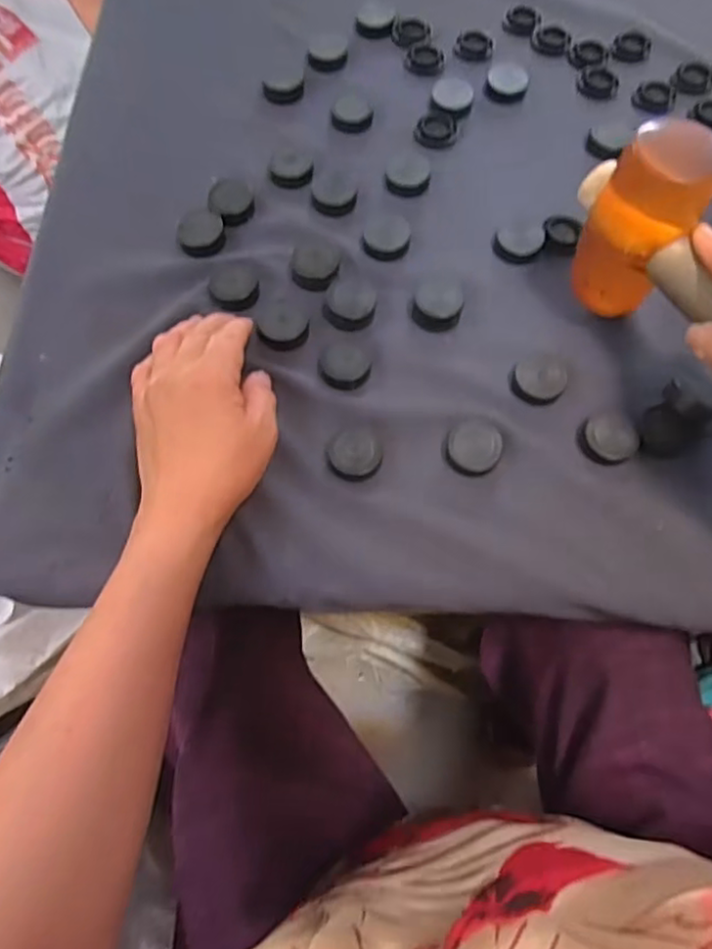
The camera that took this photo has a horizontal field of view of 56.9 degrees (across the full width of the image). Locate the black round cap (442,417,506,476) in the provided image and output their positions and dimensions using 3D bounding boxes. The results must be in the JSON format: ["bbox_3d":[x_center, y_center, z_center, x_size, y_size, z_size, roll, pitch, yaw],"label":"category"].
[{"bbox_3d":[0.073,-0.019,0.406,0.034,0.010,0.037,0,68,0],"label":"black round cap"}]

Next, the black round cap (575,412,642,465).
[{"bbox_3d":[0.155,-0.023,0.405,0.035,0.004,0.034,0,68,0],"label":"black round cap"}]

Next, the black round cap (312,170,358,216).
[{"bbox_3d":[-0.016,-0.211,0.487,0.032,0.010,0.036,-3,68,-1],"label":"black round cap"}]

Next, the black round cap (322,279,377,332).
[{"bbox_3d":[-0.004,-0.116,0.444,0.034,0.006,0.038,9,68,4],"label":"black round cap"}]

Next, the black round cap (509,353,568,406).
[{"bbox_3d":[0.119,-0.061,0.423,0.035,0.011,0.032,0,68,0],"label":"black round cap"}]

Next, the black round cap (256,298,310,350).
[{"bbox_3d":[-0.049,-0.102,0.441,0.034,0.006,0.037,0,68,0],"label":"black round cap"}]

